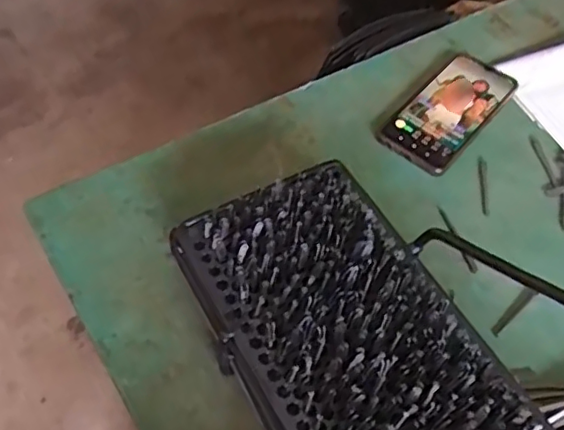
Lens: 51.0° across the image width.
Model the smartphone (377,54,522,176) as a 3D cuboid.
[{"bbox_3d":[0.172,-0.109,0.600,0.077,0.009,0.168,36,60,20],"label":"smartphone"}]

